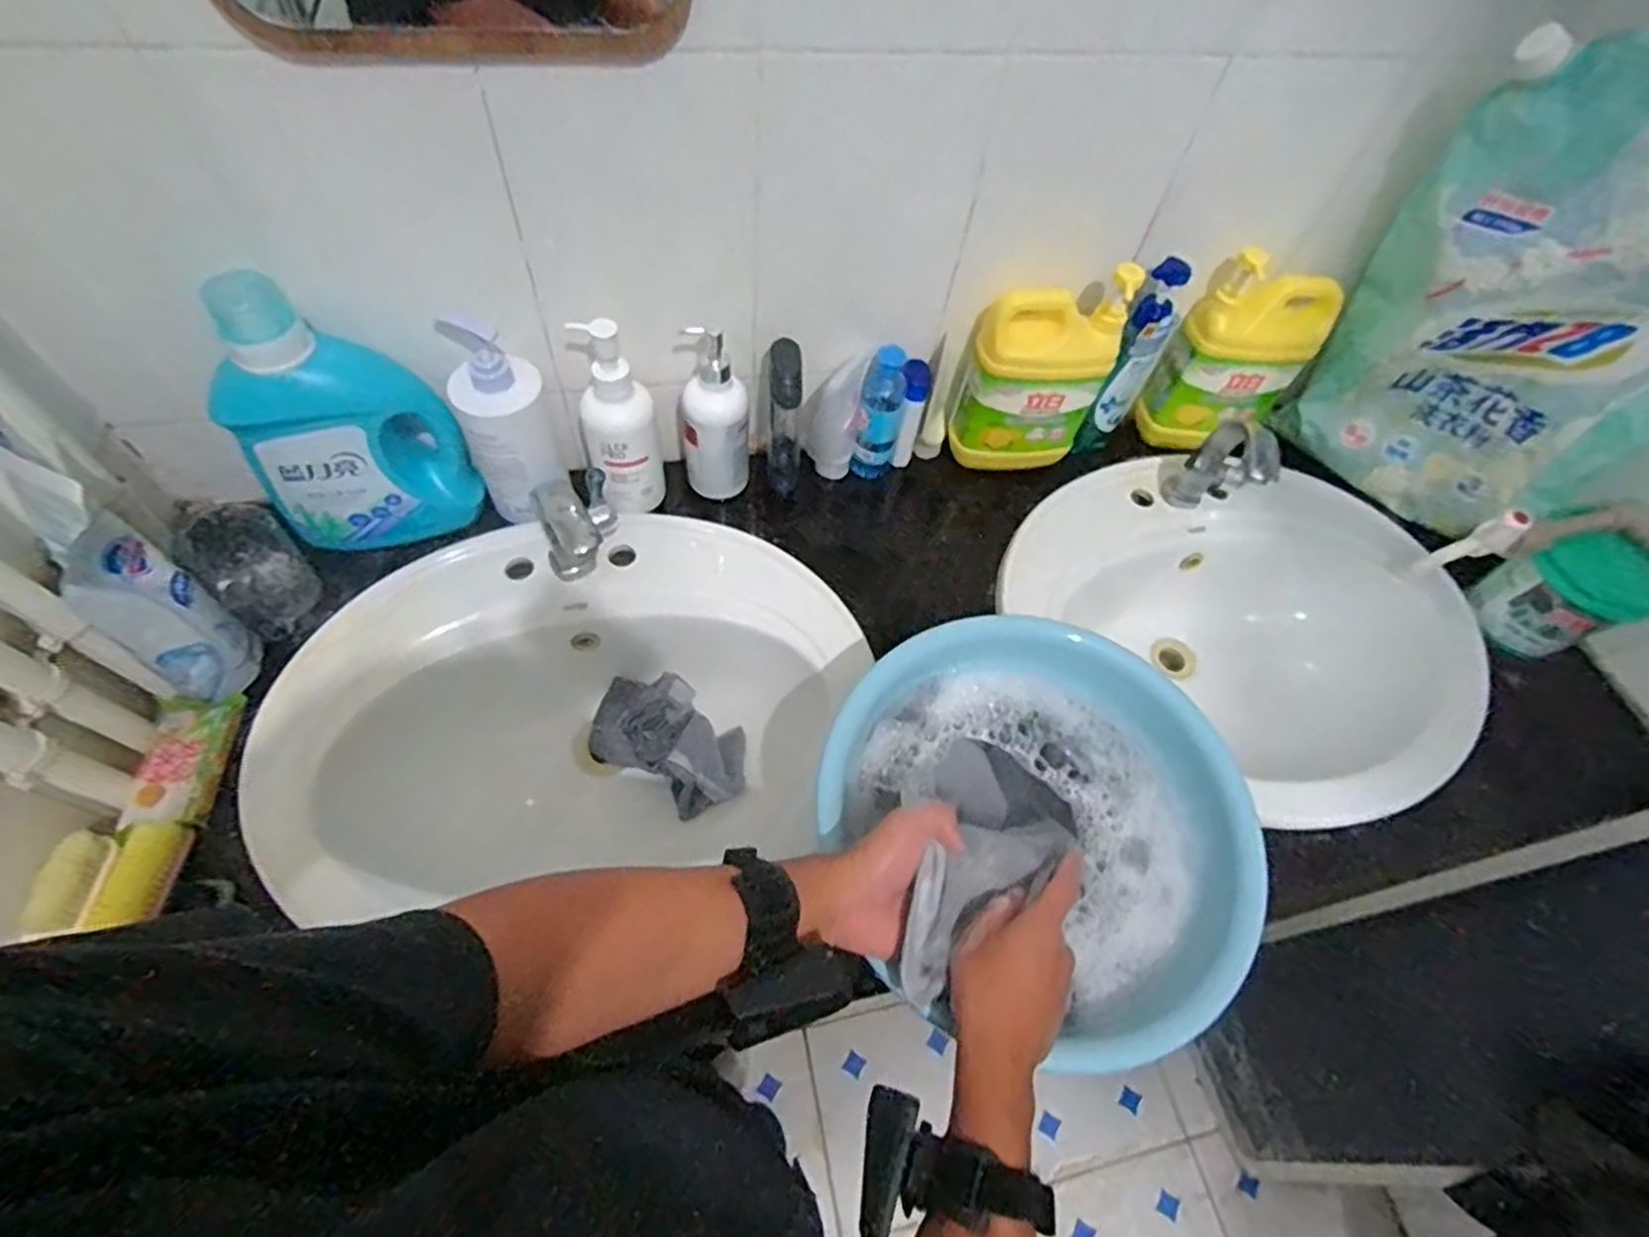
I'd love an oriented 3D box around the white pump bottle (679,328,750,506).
[{"bbox_3d":[-0.114,-0.209,0.764,0.069,0.182,0.061,-4,59,-9],"label":"white pump bottle"}]

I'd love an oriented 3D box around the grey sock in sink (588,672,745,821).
[{"bbox_3d":[-0.160,0.123,0.778,0.184,0.069,0.115,32,60,13],"label":"grey sock in sink"}]

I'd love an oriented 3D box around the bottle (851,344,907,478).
[{"bbox_3d":[0.060,-0.219,0.820,0.045,0.162,0.045,8,58,-2],"label":"bottle"}]

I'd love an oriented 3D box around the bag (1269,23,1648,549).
[{"bbox_3d":[0.702,-0.283,0.723,0.344,0.448,0.095,37,62,15],"label":"bag"}]

